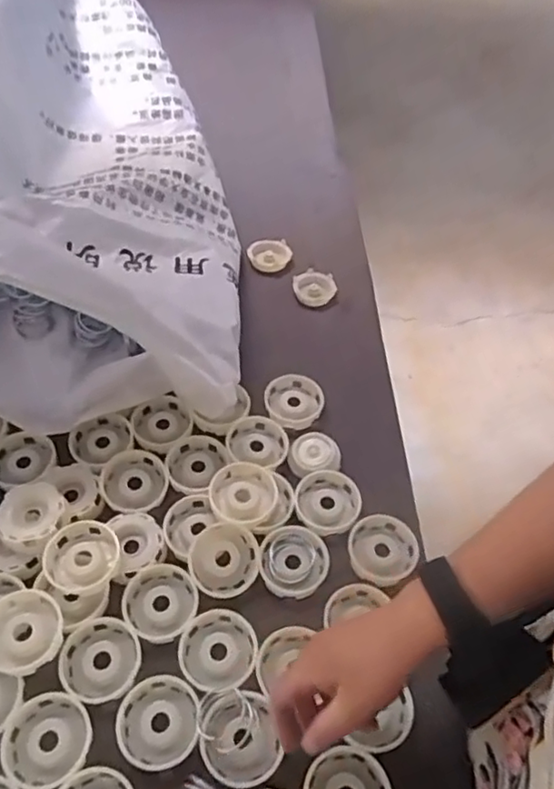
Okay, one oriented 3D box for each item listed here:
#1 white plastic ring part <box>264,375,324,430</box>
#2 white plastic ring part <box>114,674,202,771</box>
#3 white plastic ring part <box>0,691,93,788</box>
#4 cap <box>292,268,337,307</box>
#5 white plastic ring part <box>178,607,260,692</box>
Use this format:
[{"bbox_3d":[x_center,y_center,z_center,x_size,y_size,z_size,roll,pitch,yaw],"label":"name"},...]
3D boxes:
[{"bbox_3d":[0.021,0.009,0.708,0.067,0.016,0.067,2,53,-3],"label":"white plastic ring part"},{"bbox_3d":[-0.098,0.269,0.499,0.065,0.020,0.066,0,53,-4],"label":"white plastic ring part"},{"bbox_3d":[-0.185,0.279,0.488,0.068,0.014,0.066,2,53,-3],"label":"white plastic ring part"},{"bbox_3d":[0.051,-0.148,0.825,0.054,0.012,0.065,-10,54,-12],"label":"cap"},{"bbox_3d":[-0.051,0.224,0.532,0.066,0.014,0.065,2,53,-3],"label":"white plastic ring part"}]

